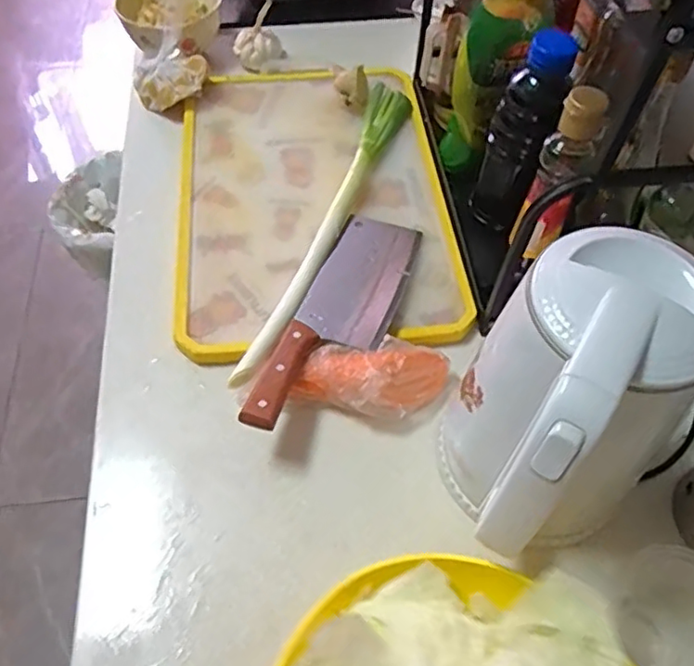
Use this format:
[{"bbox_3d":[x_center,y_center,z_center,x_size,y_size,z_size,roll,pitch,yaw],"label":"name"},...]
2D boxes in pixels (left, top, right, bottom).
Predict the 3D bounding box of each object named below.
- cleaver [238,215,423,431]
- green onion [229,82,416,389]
[{"bbox_3d":[-0.002,-0.020,0.580,0.085,0.014,0.281,16,47,10],"label":"cleaver"},{"bbox_3d":[-0.018,-0.133,0.663,0.047,0.031,0.449,18,58,12],"label":"green onion"}]

